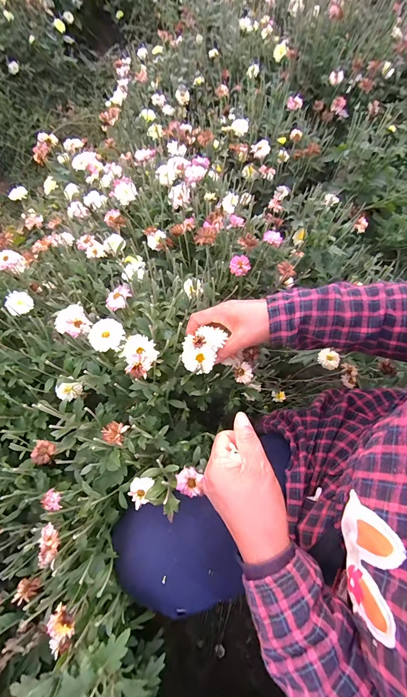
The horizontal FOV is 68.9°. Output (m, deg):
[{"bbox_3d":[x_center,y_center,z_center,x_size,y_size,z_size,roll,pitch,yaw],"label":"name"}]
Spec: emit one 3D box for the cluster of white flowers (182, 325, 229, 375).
[{"bbox_3d":[-0.003,-0.005,0.378,0.048,0.032,0.065,25,67,11],"label":"cluster of white flowers"}]

